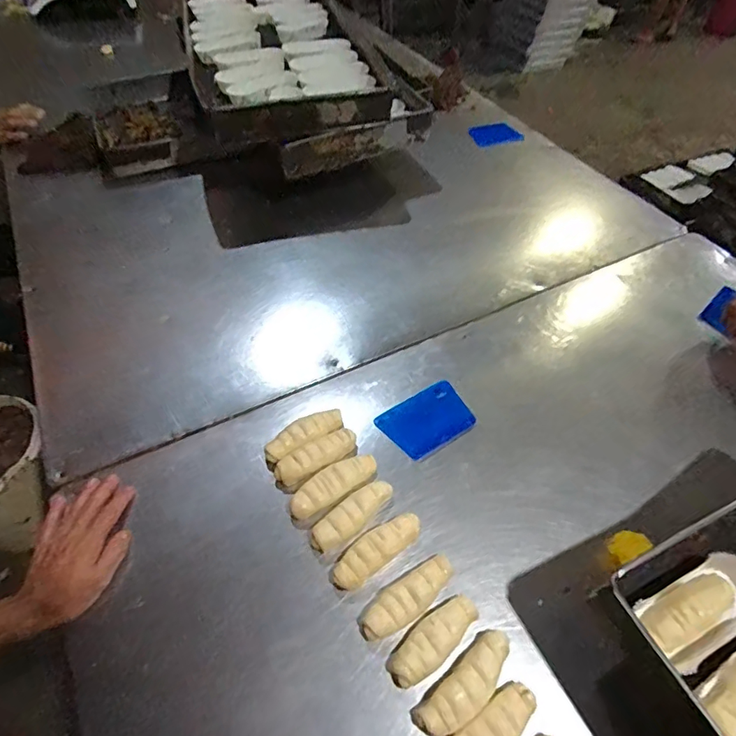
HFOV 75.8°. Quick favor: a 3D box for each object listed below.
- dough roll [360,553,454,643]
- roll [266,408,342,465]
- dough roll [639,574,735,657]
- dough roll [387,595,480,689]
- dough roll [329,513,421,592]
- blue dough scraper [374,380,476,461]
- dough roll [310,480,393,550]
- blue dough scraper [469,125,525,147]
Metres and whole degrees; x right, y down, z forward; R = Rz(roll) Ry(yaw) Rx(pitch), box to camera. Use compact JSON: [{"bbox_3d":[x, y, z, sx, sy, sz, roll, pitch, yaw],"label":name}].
[{"bbox_3d":[0.046,0.257,0.529,0.120,0.022,0.040,-27,57,-21],"label":"dough roll"},{"bbox_3d":[-0.089,0.094,0.653,0.113,0.028,0.041,-28,58,-22],"label":"roll"},{"bbox_3d":[0.320,0.236,0.464,0.103,0.025,0.041,-18,55,-19],"label":"dough roll"},{"bbox_3d":[0.072,0.289,0.505,0.113,0.026,0.042,-29,59,-23],"label":"dough roll"},{"bbox_3d":[0.013,0.213,0.556,0.122,0.036,0.040,-29,58,-22],"label":"dough roll"},{"bbox_3d":[0.084,0.075,0.682,0.126,0.004,0.085,-28,60,-19],"label":"blue dough scraper"},{"bbox_3d":[-0.019,0.177,0.569,0.109,0.023,0.035,-32,60,-24],"label":"dough roll"},{"bbox_3d":[0.346,-0.638,1.291,0.152,0.008,0.087,-14,61,-18],"label":"blue dough scraper"}]

